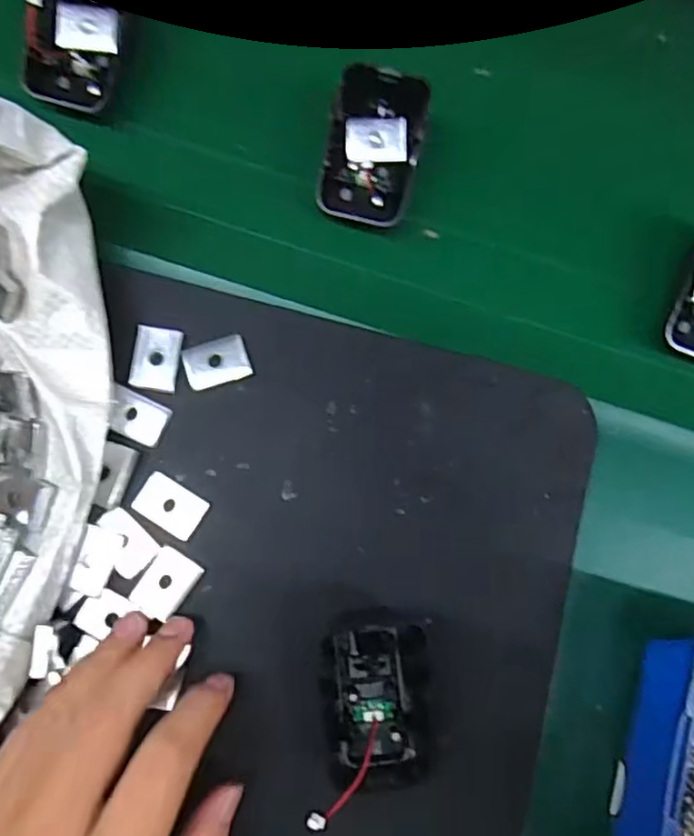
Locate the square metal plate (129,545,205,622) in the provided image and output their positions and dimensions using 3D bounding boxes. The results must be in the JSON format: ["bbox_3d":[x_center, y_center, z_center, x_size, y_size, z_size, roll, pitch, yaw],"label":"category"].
[{"bbox_3d":[-0.078,0.073,0.278,0.020,0.004,0.028,32,80,2],"label":"square metal plate"}]

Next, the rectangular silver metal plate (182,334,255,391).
[{"bbox_3d":[-0.059,-0.025,0.293,0.029,0.004,0.020,-18,82,-6],"label":"rectangular silver metal plate"}]

